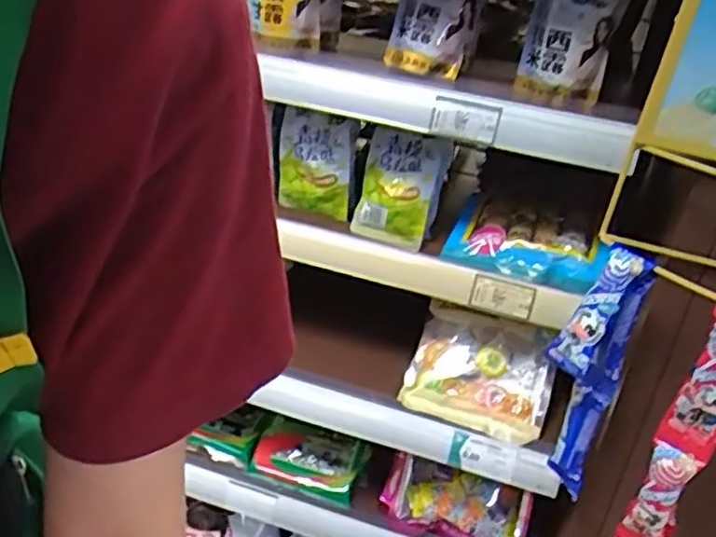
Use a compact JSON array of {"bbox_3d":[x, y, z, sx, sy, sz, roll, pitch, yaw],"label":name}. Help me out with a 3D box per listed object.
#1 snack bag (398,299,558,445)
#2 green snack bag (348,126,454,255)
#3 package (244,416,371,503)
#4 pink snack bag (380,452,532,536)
[{"bbox_3d":[0.139,0.117,0.776,0.155,0.035,0.127,16,70,19],"label":"snack bag"},{"bbox_3d":[0.047,-0.085,0.741,0.087,0.122,0.028,20,14,22],"label":"green snack bag"},{"bbox_3d":[-0.068,0.248,0.913,0.140,0.053,0.073,14,30,12],"label":"package"},{"bbox_3d":[0.118,0.294,0.859,0.182,0.075,0.070,19,32,20],"label":"pink snack bag"}]

